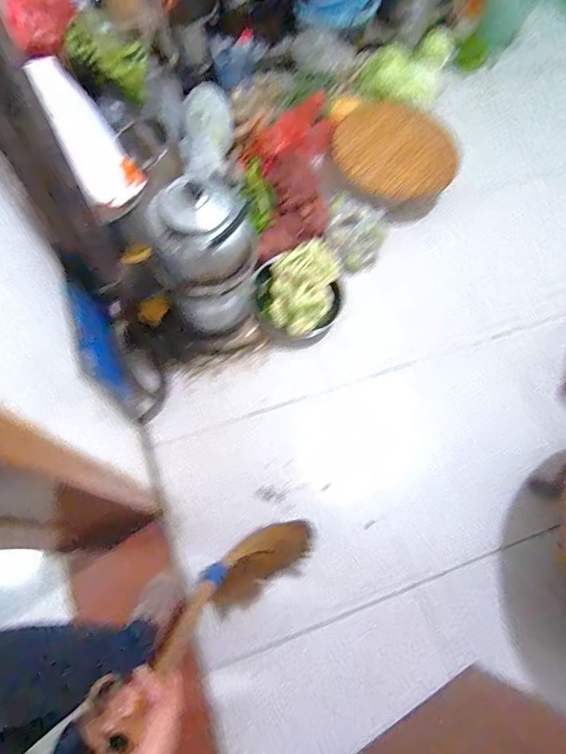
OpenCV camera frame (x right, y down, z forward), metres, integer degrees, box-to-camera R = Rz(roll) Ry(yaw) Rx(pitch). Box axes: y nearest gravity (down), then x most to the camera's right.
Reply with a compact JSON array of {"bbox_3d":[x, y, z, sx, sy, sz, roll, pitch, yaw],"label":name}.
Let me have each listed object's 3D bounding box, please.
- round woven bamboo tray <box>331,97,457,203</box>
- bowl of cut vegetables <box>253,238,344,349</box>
[{"bbox_3d":[0.423,-0.887,1.642,0.451,0.040,0.506,-21,75,-4],"label":"round woven bamboo tray"},{"bbox_3d":[0.055,-0.284,1.444,0.297,0.145,0.325,1,67,-2],"label":"bowl of cut vegetables"}]

